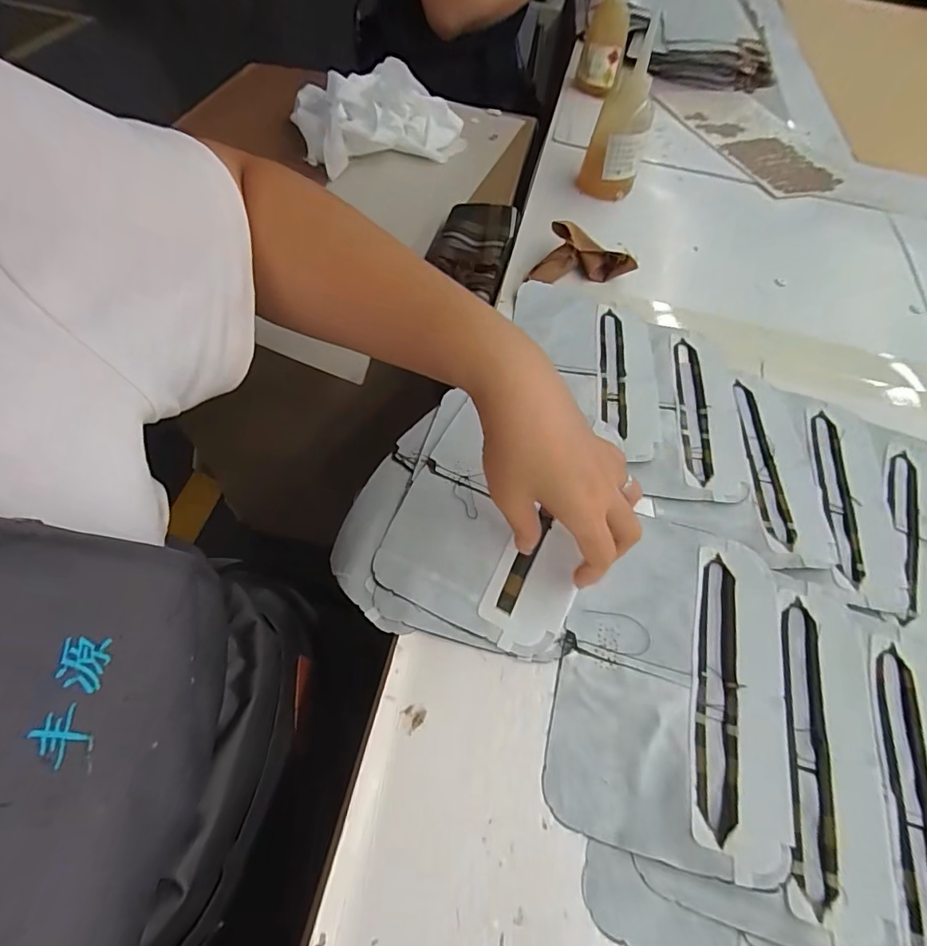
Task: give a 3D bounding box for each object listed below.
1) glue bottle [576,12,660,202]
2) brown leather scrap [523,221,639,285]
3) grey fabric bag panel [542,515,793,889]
[{"bbox_3d":[0.177,-0.387,0.539,0.062,0.150,0.053,18,58,6],"label":"glue bottle"},{"bbox_3d":[0.116,-0.223,0.491,0.112,0.041,0.039,-11,60,-12],"label":"brown leather scrap"},{"bbox_3d":[0.128,0.118,0.298,0.127,0.008,0.193,15,57,8],"label":"grey fabric bag panel"}]

